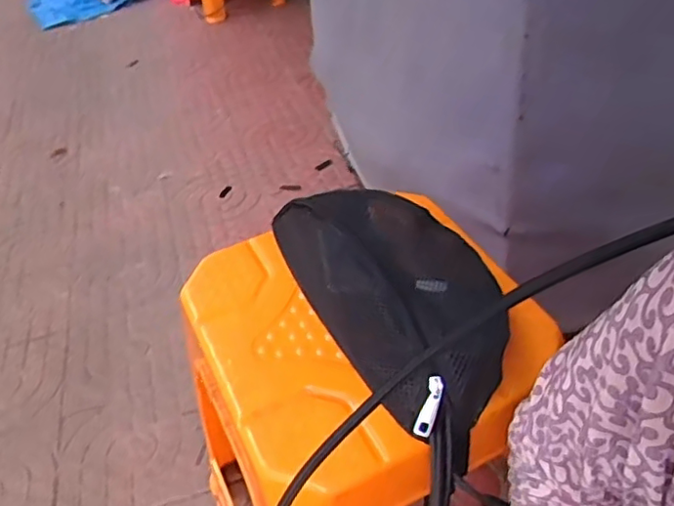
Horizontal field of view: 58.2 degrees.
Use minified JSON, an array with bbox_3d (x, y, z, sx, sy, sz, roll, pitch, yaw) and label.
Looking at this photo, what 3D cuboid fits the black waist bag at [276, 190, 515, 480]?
[{"bbox_3d":[0.056,0.028,0.525,0.144,0.068,0.260,-18,42,-15],"label":"black waist bag"}]

